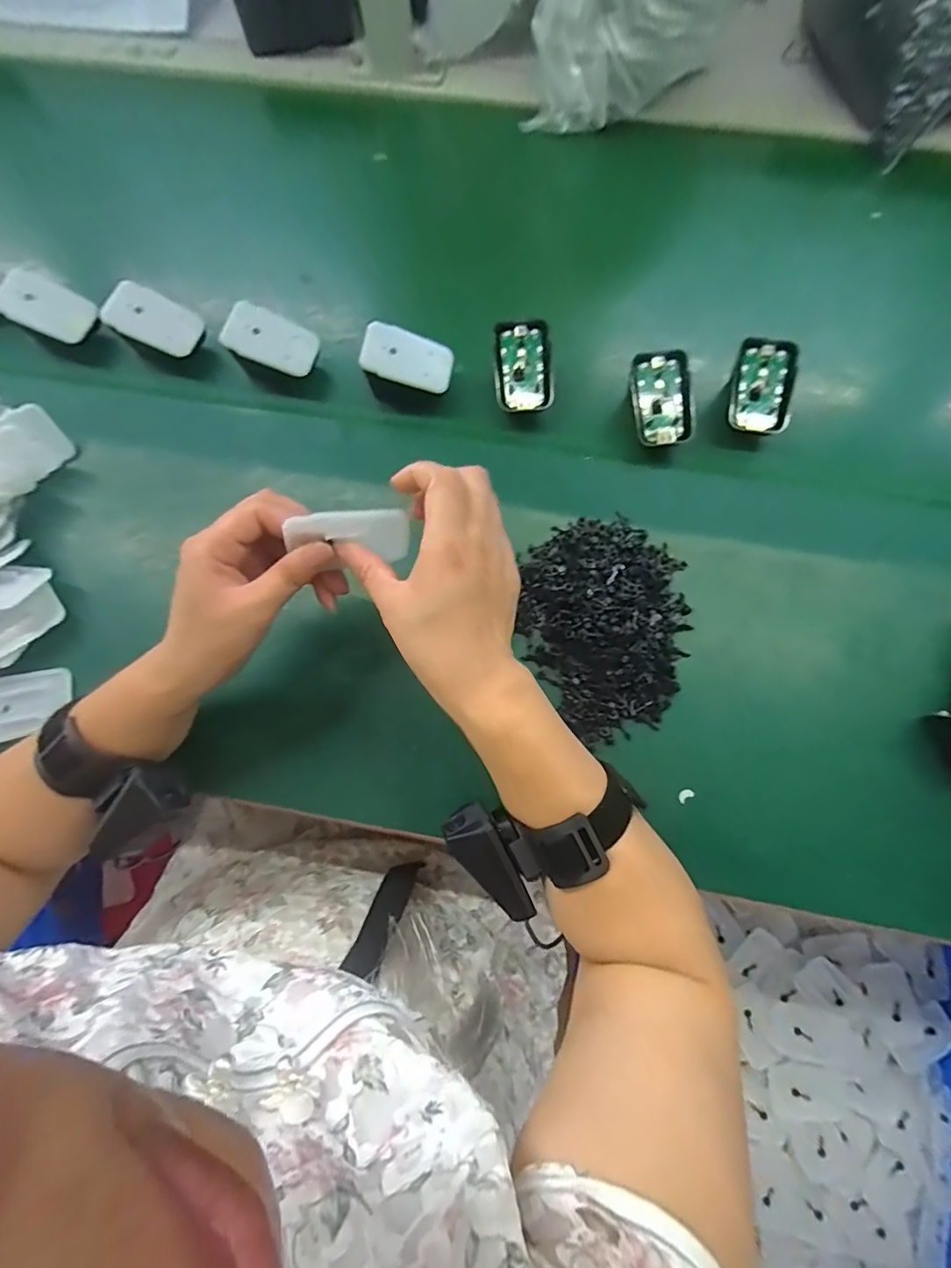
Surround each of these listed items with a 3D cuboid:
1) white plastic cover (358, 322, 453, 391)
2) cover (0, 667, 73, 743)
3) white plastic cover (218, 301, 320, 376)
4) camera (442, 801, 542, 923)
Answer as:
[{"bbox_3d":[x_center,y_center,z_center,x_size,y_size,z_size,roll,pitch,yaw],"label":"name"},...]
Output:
[{"bbox_3d":[-0.053,-0.219,0.408,0.074,0.011,0.039,3,98,-29],"label":"white plastic cover"},{"bbox_3d":[-0.316,0.049,0.359,0.065,0.010,0.042,-15,75,-4],"label":"cover"},{"bbox_3d":[-0.165,-0.238,0.419,0.069,0.041,0.012,15,49,-25],"label":"white plastic cover"},{"bbox_3d":[0.010,0.136,0.297,0.027,0.022,0.073,-31,103,-8],"label":"camera"}]

